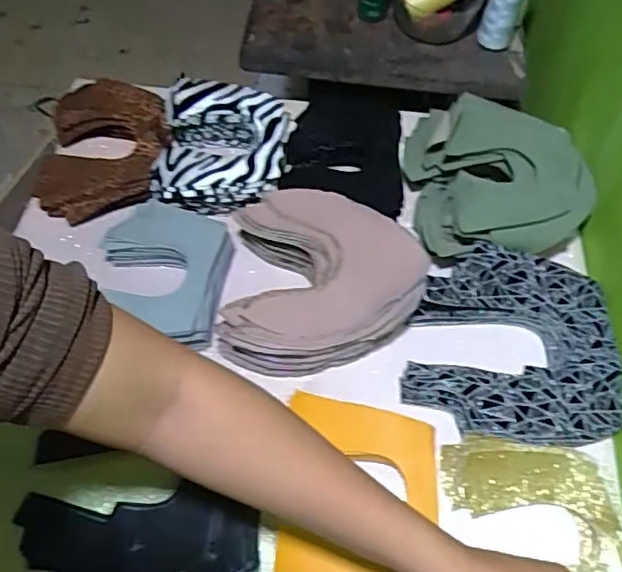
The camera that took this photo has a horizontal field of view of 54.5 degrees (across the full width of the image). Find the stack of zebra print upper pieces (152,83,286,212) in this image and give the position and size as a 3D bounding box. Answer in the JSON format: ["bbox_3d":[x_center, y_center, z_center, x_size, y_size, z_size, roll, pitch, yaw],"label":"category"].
[{"bbox_3d":[-0.100,-0.152,0.674,0.136,0.055,0.157,4,59,0],"label":"stack of zebra print upper pieces"}]

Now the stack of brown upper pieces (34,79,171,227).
[{"bbox_3d":[-0.237,-0.157,0.690,0.139,0.036,0.185,1,59,-2],"label":"stack of brown upper pieces"}]

